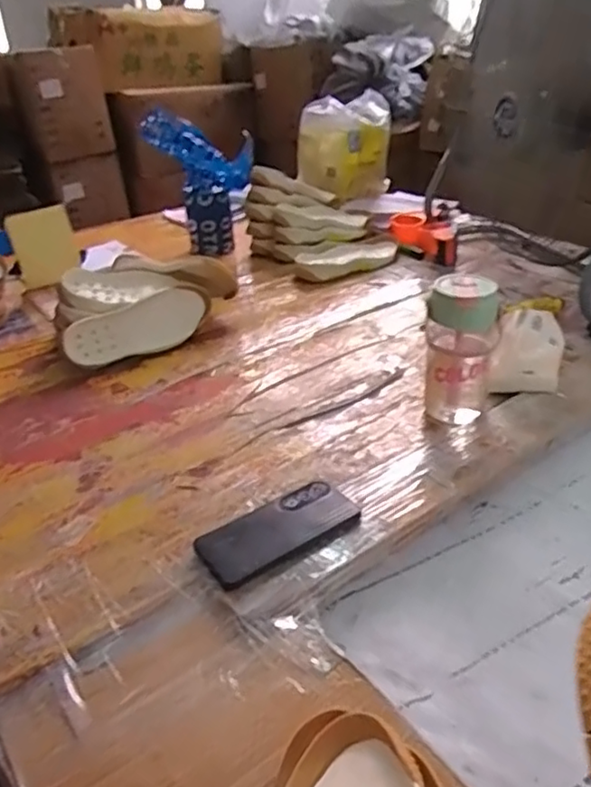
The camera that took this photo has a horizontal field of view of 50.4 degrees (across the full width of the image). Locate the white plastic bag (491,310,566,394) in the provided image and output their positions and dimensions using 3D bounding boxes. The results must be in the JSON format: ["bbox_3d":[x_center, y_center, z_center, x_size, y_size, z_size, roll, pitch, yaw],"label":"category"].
[{"bbox_3d":[0.335,-0.062,0.898,0.089,0.083,0.143,10,35,22],"label":"white plastic bag"}]

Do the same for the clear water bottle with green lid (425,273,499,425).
[{"bbox_3d":[0.212,-0.057,0.809,0.085,0.177,0.084,5,34,15],"label":"clear water bottle with green lid"}]

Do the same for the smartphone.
[{"bbox_3d":[-0.017,0.142,0.648,0.163,0.015,0.075,-20,44,-28],"label":"smartphone"}]

